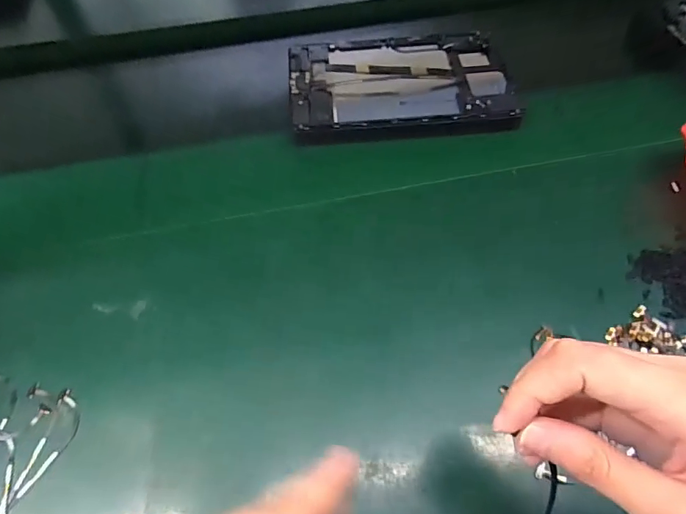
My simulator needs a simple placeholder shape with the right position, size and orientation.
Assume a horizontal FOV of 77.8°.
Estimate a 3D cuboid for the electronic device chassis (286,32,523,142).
[{"bbox_3d":[0.061,-0.191,0.471,0.234,0.019,0.161,-5,60,-1],"label":"electronic device chassis"}]

